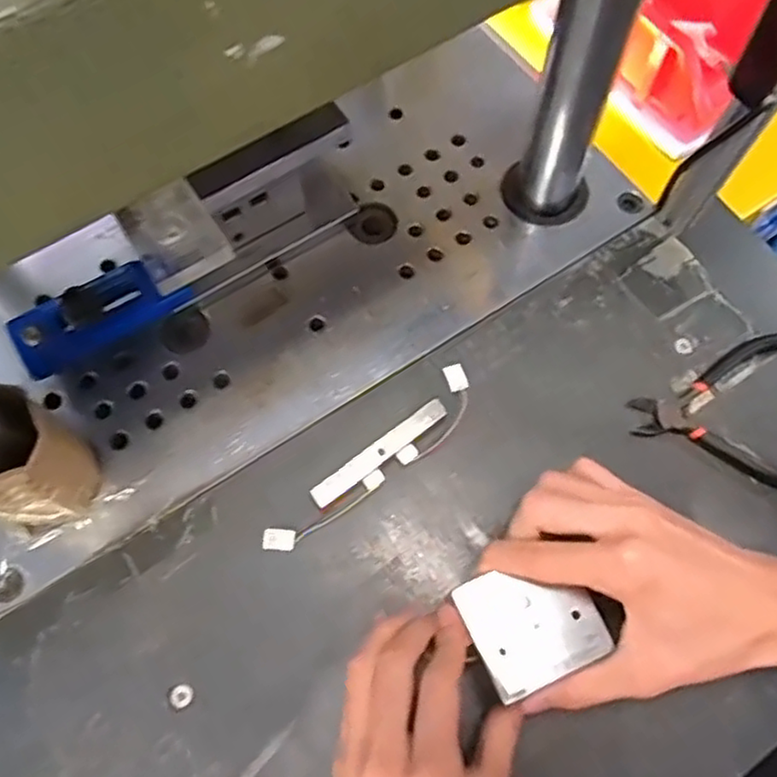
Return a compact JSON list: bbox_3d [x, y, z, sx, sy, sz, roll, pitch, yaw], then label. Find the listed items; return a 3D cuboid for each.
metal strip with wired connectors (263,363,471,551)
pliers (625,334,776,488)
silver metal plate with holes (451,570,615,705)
[{"bbox_3d":[-0.005,0.046,0.419,0.163,0.013,0.032,-42,74,-14],"label":"metal strip with wired connectors"},{"bbox_3d":[0.209,0.012,0.428,0.113,0.010,0.104,2,69,1],"label":"pliers"},{"bbox_3d":[0.074,0.119,0.350,0.062,0.007,0.059,-25,71,-9],"label":"silver metal plate with holes"}]

